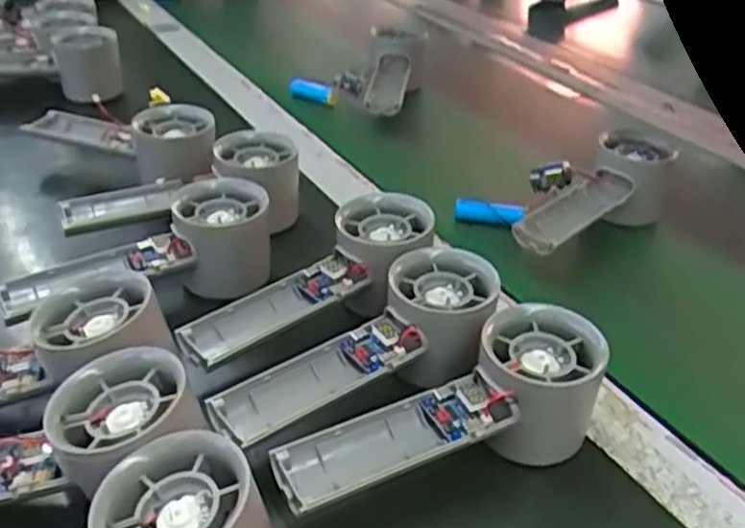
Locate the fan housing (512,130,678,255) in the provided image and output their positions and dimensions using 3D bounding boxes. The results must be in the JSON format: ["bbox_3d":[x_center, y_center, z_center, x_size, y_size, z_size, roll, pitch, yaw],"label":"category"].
[{"bbox_3d":[0.159,-0.045,0.529,0.057,0.052,0.161,28,42,33],"label":"fan housing"}]

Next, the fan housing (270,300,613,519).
[{"bbox_3d":[0.032,0.068,0.339,0.159,0.058,0.054,-11,36,-19],"label":"fan housing"}]

